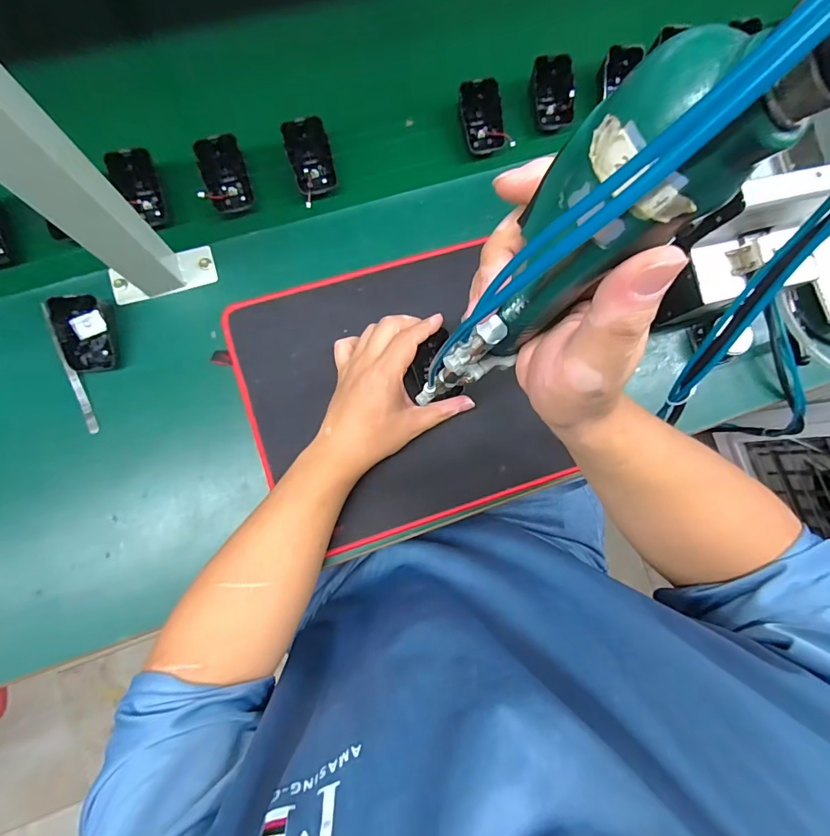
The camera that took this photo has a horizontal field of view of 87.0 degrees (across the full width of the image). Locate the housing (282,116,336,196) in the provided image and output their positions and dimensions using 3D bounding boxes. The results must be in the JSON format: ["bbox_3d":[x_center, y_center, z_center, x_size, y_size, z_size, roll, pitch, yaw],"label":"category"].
[{"bbox_3d":[-0.109,-0.270,0.456,0.044,0.015,0.068,-20,113,-14],"label":"housing"}]

